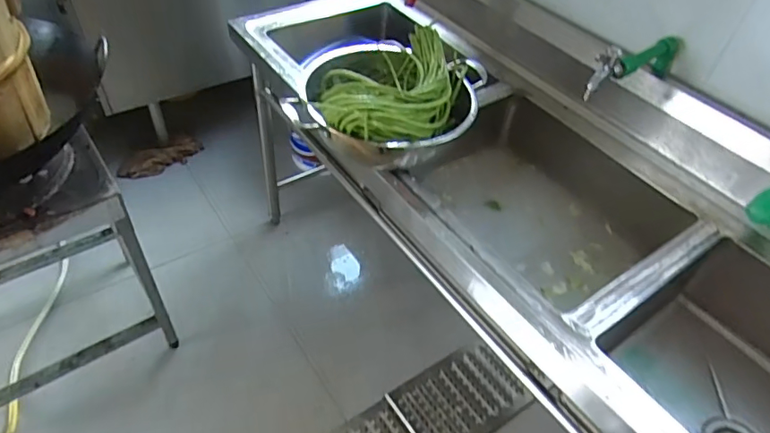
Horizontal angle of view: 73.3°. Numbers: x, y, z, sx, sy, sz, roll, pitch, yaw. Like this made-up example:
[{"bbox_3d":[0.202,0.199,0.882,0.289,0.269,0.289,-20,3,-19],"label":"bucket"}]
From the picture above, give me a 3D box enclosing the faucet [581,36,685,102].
[{"bbox_3d":[0.452,-0.273,0.926,0.075,0.089,0.236,35,53,26],"label":"faucet"}]

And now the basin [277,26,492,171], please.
[{"bbox_3d":[0.014,-0.218,0.973,0.300,0.143,0.301,3,47,-3],"label":"basin"}]

